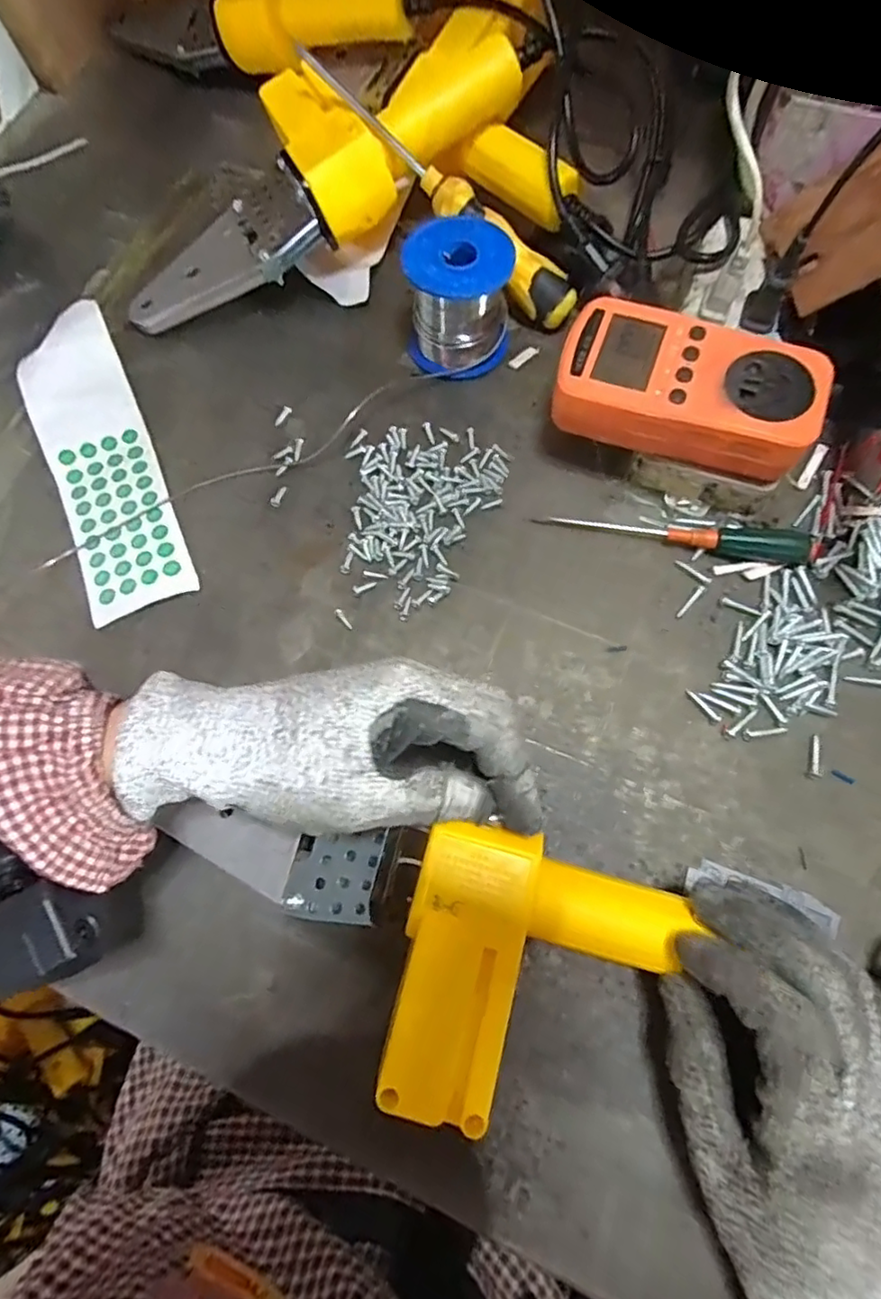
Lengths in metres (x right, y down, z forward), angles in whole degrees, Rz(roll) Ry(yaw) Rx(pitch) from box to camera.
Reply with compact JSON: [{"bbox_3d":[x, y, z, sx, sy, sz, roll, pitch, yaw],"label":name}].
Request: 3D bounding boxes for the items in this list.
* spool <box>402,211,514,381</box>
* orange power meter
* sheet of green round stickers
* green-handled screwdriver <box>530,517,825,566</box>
[{"bbox_3d":[0.011,-0.211,0.368,0.061,0.060,0.061,-1,72,2],"label":"spool"},{"bbox_3d":[0.126,-0.135,0.314,0.125,0.034,0.065,14,74,7],"label":"orange power meter"},{"bbox_3d":[-0.207,-0.116,0.366,0.060,0.020,0.203,-23,73,-5],"label":"sheet of green round stickers"},{"bbox_3d":[0.133,-0.063,0.336,0.154,0.017,0.016,8,73,5],"label":"green-handled screwdriver"}]

